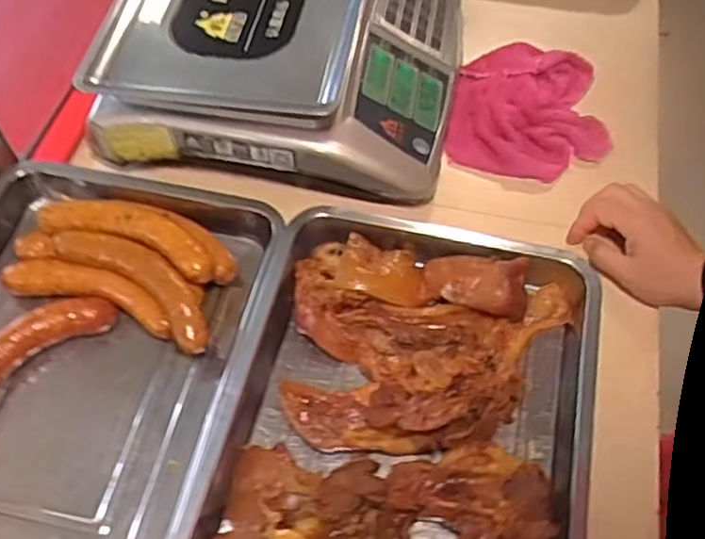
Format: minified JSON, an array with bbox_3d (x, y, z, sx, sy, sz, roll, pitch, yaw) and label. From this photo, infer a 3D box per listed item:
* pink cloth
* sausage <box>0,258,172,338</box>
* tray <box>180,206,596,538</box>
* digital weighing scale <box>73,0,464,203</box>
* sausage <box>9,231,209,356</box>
[{"bbox_3d":[0.195,-0.183,0.784,0.163,0.030,0.191,10,57,8],"label":"pink cloth"},{"bbox_3d":[-0.231,0.020,0.638,0.161,0.027,0.036,13,57,10],"label":"sausage"},{"bbox_3d":[0.038,0.120,0.563,0.285,0.066,0.381,11,57,8],"label":"tray"},{"bbox_3d":[-0.068,-0.252,0.766,0.359,0.103,0.336,6,56,5],"label":"digital weighing scale"},{"bbox_3d":[-0.206,0.000,0.632,0.207,0.031,0.052,26,60,17],"label":"sausage"}]

